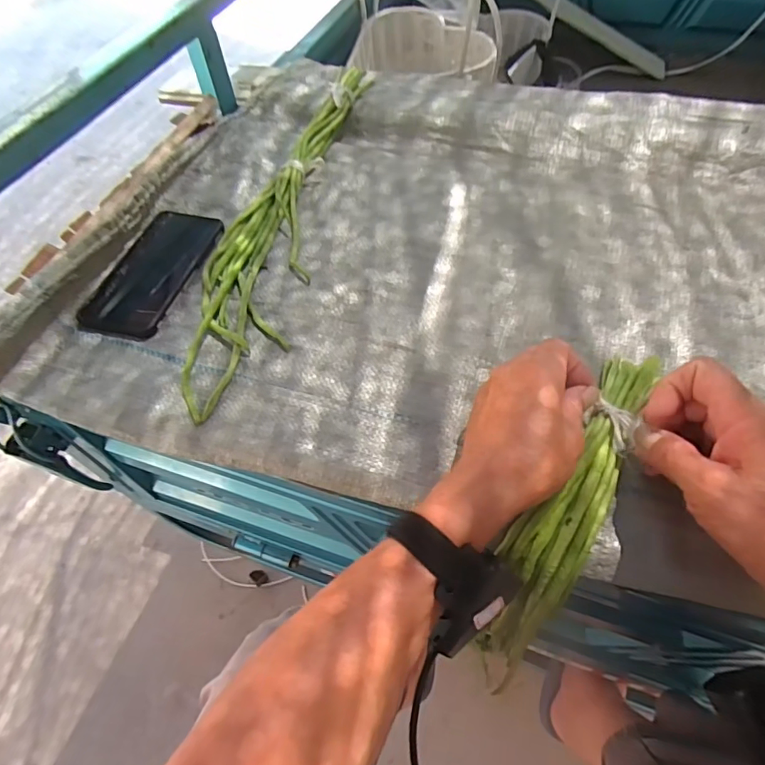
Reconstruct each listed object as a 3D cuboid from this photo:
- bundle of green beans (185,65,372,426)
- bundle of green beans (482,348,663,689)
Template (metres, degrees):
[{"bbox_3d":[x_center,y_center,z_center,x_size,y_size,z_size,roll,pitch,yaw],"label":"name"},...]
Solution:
[{"bbox_3d":[-0.116,-0.205,0.561,0.109,0.036,0.548,5,55,8],"label":"bundle of green beans"},{"bbox_3d":[0.133,0.087,0.360,0.049,0.048,0.258,26,79,21],"label":"bundle of green beans"}]

